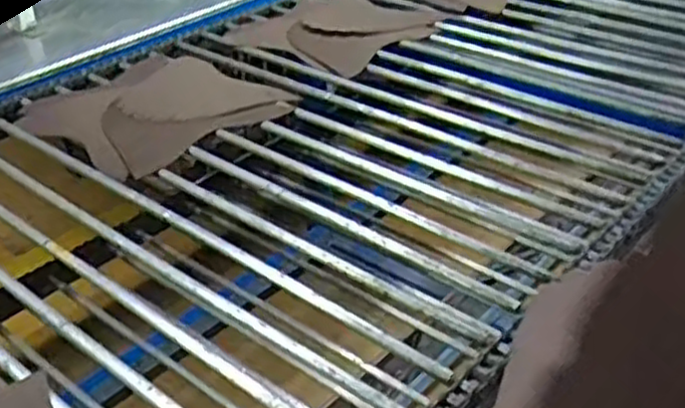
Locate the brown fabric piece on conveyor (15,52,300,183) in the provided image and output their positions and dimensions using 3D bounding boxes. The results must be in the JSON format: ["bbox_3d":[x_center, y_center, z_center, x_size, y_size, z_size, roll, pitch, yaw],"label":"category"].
[{"bbox_3d":[-0.268,-0.142,1.093,0.296,0.010,0.298,27,42,35],"label":"brown fabric piece on conveyor"}]

